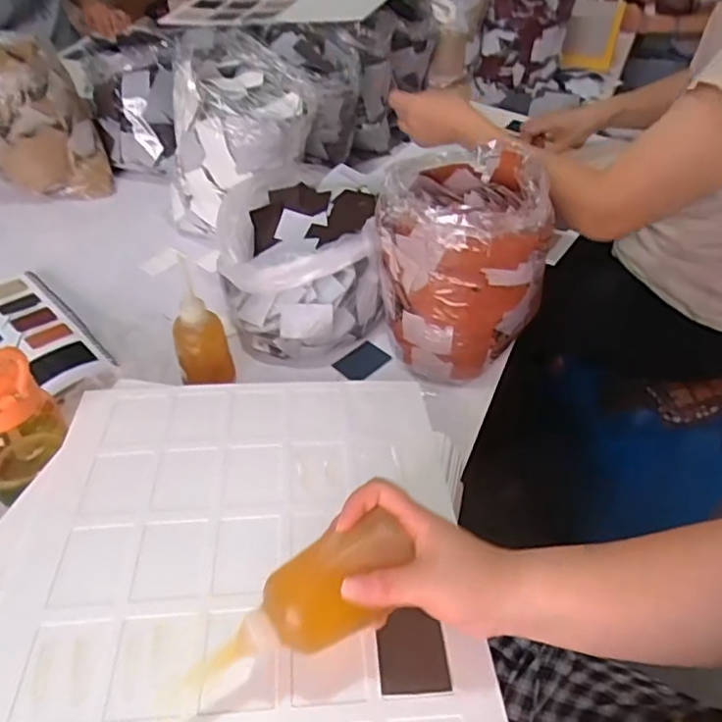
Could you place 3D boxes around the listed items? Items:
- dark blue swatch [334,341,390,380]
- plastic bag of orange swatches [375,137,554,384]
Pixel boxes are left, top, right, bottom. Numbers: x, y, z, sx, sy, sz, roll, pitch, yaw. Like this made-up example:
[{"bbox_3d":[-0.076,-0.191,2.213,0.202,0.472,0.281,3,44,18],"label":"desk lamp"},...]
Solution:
[{"bbox_3d":[0.001,0.001,0.786,0.066,0.008,0.040,-37,69,-27],"label":"dark blue swatch"},{"bbox_3d":[0.118,-0.123,0.743,0.193,0.210,0.203,2,46,1],"label":"plastic bag of orange swatches"}]

